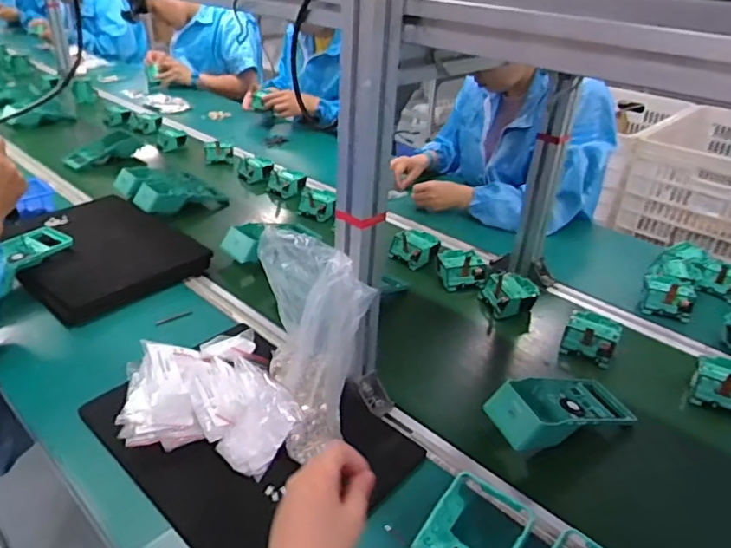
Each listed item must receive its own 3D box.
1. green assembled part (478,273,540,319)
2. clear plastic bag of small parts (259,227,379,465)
[{"bbox_3d":[0.237,0.033,0.906,0.077,0.043,0.079,-3,31,-14],"label":"green assembled part"},{"bbox_3d":[-0.063,0.072,0.612,0.069,0.213,0.148,-8,33,-22],"label":"clear plastic bag of small parts"}]

